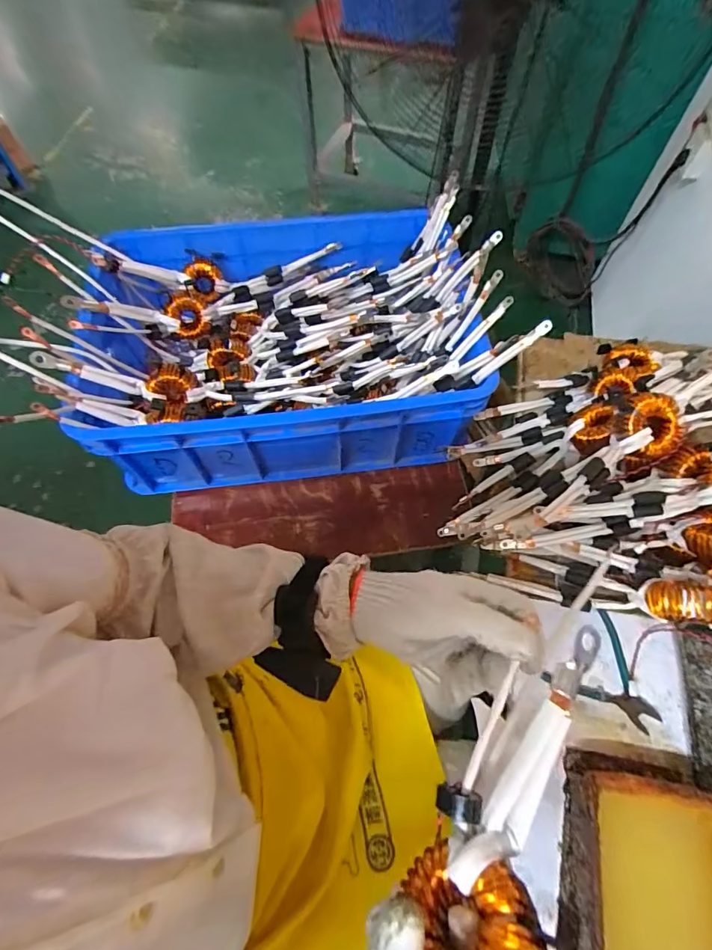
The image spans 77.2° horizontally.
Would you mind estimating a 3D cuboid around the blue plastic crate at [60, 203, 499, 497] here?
[{"bbox_3d":[-0.112,-0.224,0.783,0.608,0.222,0.447,-4,64,0],"label":"blue plastic crate"}]

